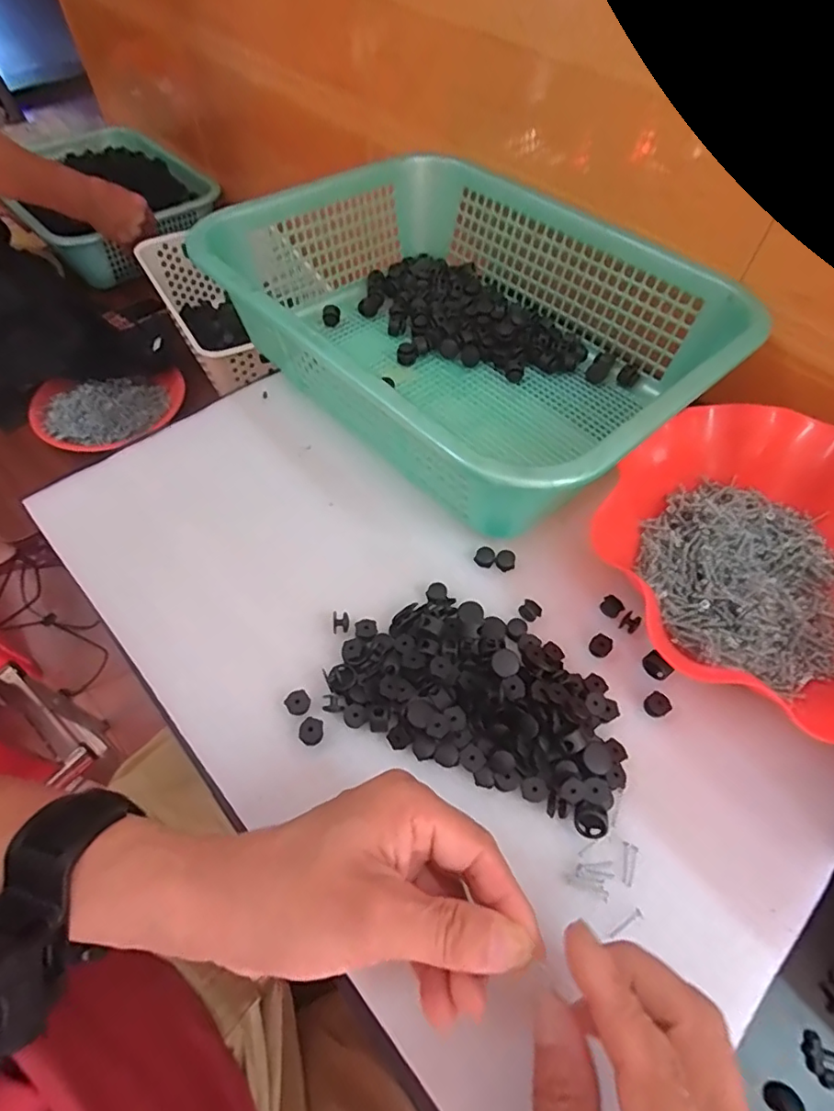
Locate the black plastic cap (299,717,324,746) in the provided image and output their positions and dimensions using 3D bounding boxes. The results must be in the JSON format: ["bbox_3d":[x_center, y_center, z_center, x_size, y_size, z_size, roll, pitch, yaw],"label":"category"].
[{"bbox_3d":[-0.060,0.100,0.312,0.013,0.007,0.015,5,59,4],"label":"black plastic cap"}]

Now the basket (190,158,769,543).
[{"bbox_3d":[0.039,-0.196,0.443,0.287,0.096,0.382,-38,66,-20],"label":"basket"}]

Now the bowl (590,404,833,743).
[{"bbox_3d":[0.228,-0.004,0.342,0.207,0.065,0.197,0,59,0],"label":"bowl"}]

